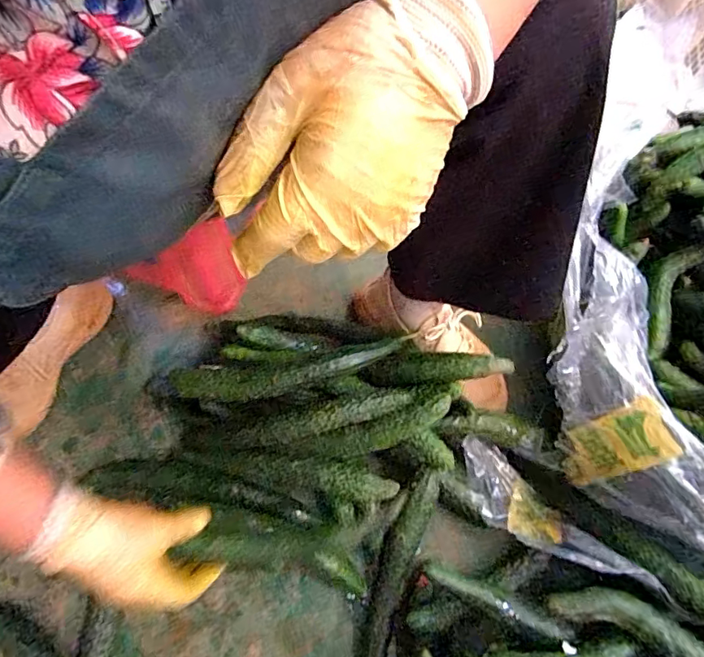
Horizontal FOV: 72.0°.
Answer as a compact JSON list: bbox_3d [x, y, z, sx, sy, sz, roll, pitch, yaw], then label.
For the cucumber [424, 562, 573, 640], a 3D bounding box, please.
[{"bbox_3d":[0.140,0.260,0.468,0.147,0.026,0.019,24,69,8],"label":"cucumber"}]

